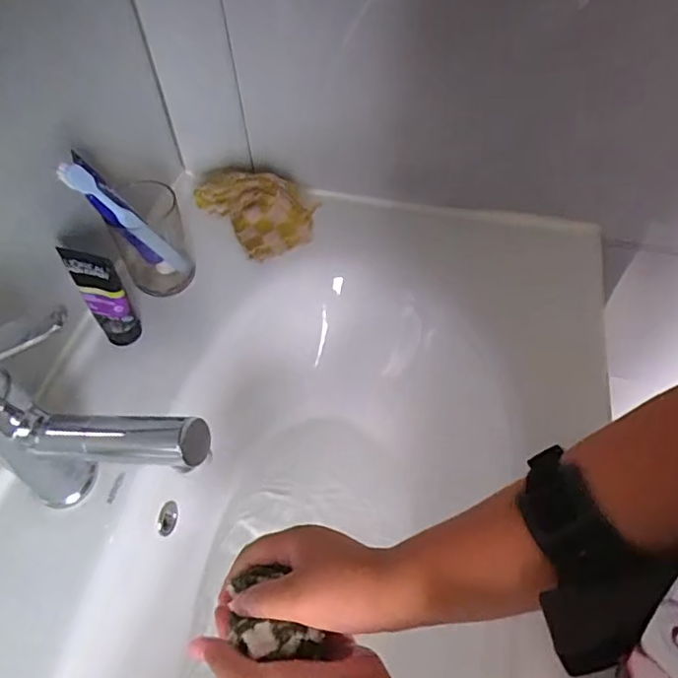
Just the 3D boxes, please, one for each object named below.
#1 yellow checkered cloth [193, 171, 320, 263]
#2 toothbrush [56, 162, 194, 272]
[{"bbox_3d":[-0.093,-0.151,0.639,0.088,0.052,0.120,-36,60,-22],"label":"yellow checkered cloth"},{"bbox_3d":[-0.187,-0.104,0.522,0.011,0.181,0.017,32,83,23],"label":"toothbrush"}]

